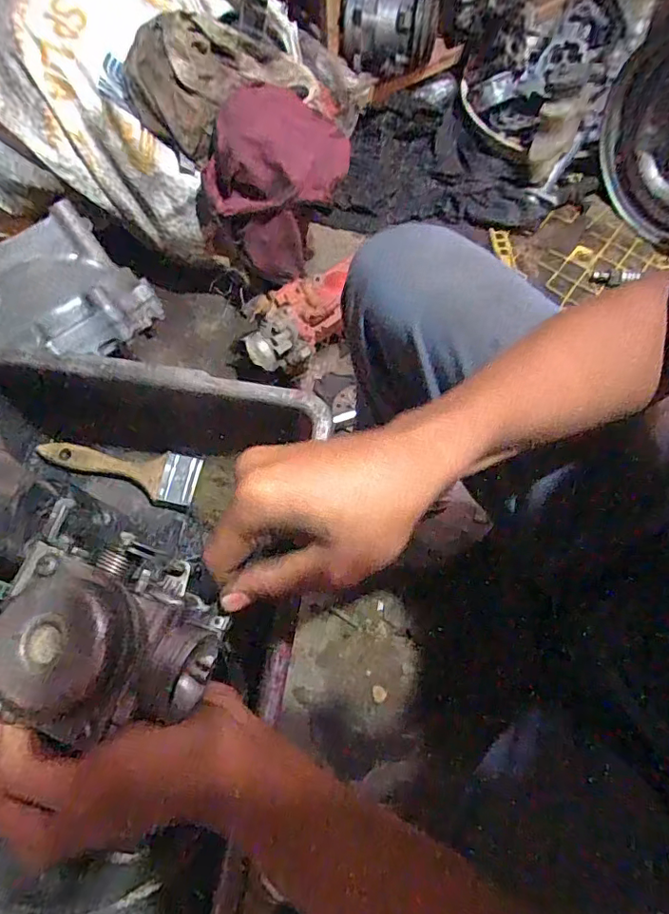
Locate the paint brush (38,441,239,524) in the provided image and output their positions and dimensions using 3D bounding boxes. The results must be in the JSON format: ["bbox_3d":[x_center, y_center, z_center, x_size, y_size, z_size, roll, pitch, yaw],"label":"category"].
[{"bbox_3d":[-0.176,0.009,0.470,0.173,0.017,0.051,14,68,7],"label":"paint brush"}]

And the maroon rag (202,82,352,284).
[{"bbox_3d":[-0.083,-0.430,0.849,0.171,0.209,0.205,24,69,11],"label":"maroon rag"}]

